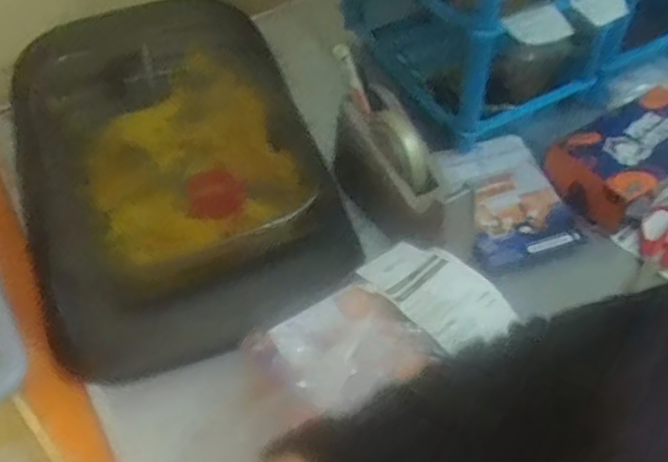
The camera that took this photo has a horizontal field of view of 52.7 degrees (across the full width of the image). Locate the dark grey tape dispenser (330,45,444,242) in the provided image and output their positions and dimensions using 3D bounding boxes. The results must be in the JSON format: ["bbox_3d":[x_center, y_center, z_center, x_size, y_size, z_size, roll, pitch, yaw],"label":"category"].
[{"bbox_3d":[0.056,-0.067,0.694,0.068,0.164,0.158,-26,56,-16],"label":"dark grey tape dispenser"}]

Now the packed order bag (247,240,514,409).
[{"bbox_3d":[0.034,0.076,0.537,0.180,0.040,0.114,-30,57,-18],"label":"packed order bag"}]

